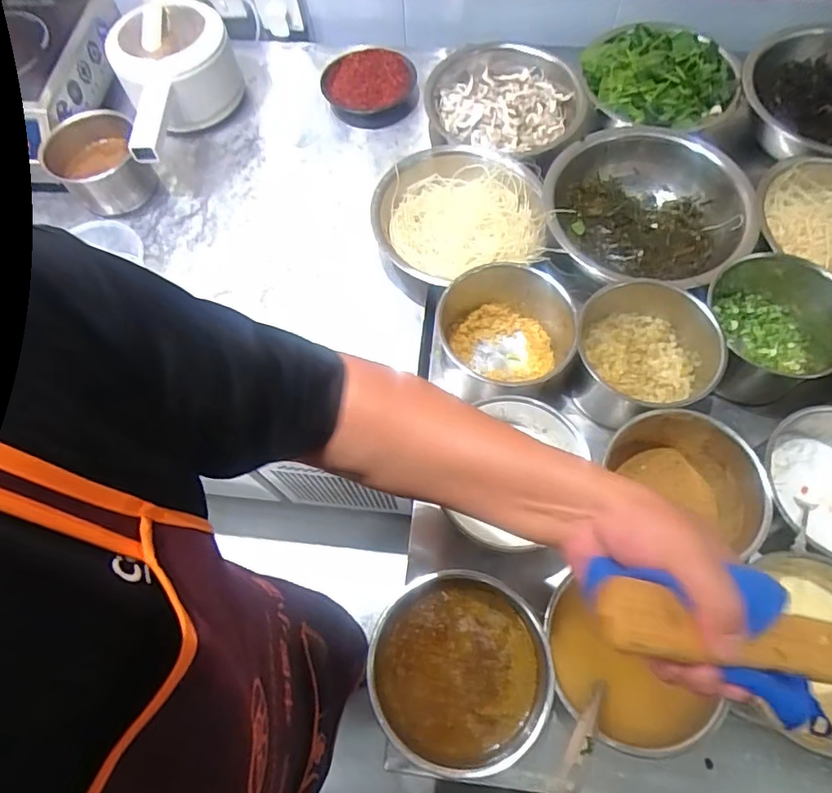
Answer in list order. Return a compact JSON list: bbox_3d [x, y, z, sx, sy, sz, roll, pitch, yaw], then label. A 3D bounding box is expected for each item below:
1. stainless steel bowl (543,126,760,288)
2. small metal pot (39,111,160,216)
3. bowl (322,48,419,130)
[{"bbox_3d":[0.327,-0.260,0.781,0.283,0.088,0.274,13,67,8],"label":"stainless steel bowl"},{"bbox_3d":[-0.521,-0.386,0.890,0.142,0.098,0.149,-1,66,2],"label":"small metal pot"},{"bbox_3d":[-0.082,-0.553,0.964,0.171,0.050,0.141,19,68,10],"label":"bowl"}]

